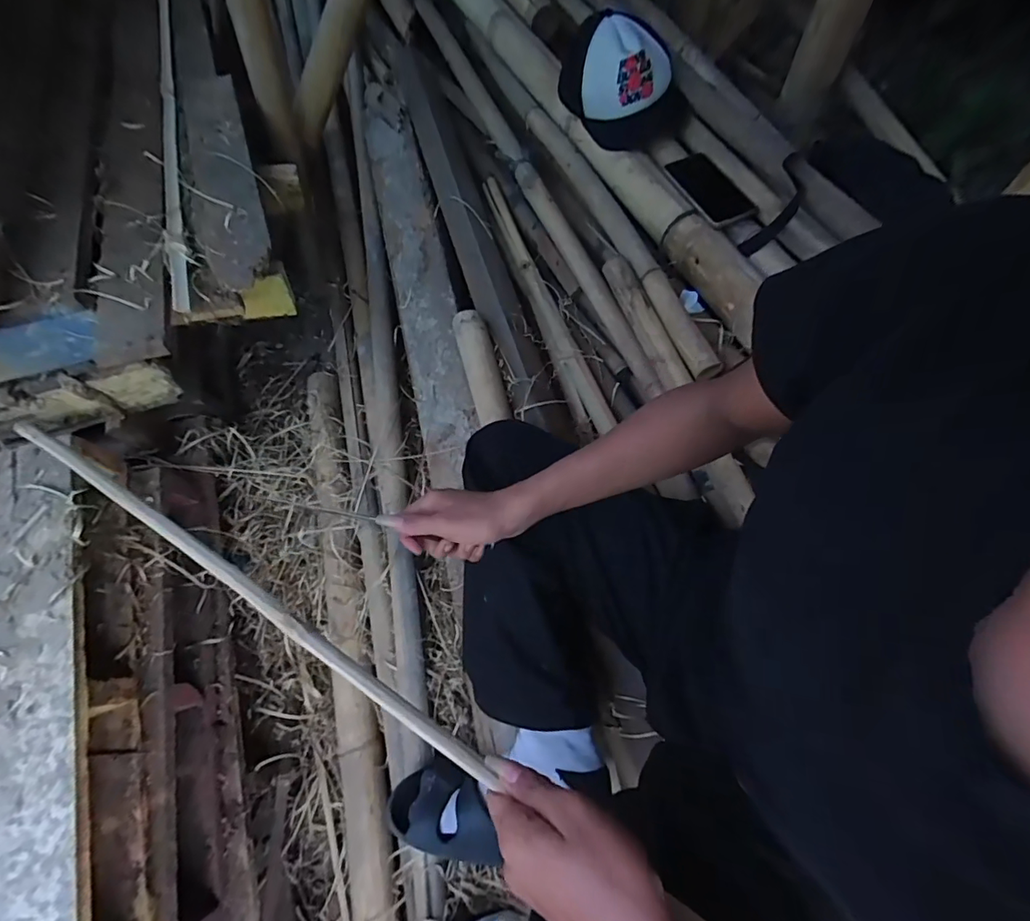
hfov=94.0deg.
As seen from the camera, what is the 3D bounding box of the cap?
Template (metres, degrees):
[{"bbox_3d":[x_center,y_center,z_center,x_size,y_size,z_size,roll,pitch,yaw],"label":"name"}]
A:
[{"bbox_3d":[0.182,-0.683,0.845,0.169,0.136,0.260,-21,65,-12],"label":"cap"}]

